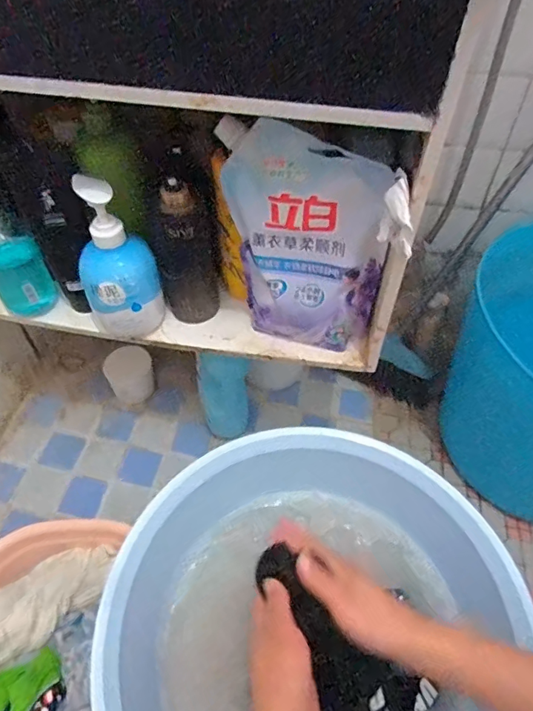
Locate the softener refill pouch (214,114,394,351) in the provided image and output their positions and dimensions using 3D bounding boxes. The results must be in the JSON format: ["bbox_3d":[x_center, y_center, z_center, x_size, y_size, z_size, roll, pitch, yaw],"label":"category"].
[{"bbox_3d":[0.040,-0.112,0.508,0.189,0.234,0.065,21,54,17],"label":"softener refill pouch"}]

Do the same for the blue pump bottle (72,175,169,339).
[{"bbox_3d":[-0.175,-0.103,0.538,0.076,0.192,0.075,14,52,12],"label":"blue pump bottle"}]

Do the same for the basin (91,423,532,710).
[{"bbox_3d":[0.048,0.261,0.453,0.375,0.117,0.377,0,50,0],"label":"basin"}]

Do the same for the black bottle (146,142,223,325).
[{"bbox_3d":[-0.098,-0.137,0.563,0.069,0.189,0.074,11,51,10],"label":"black bottle"}]

